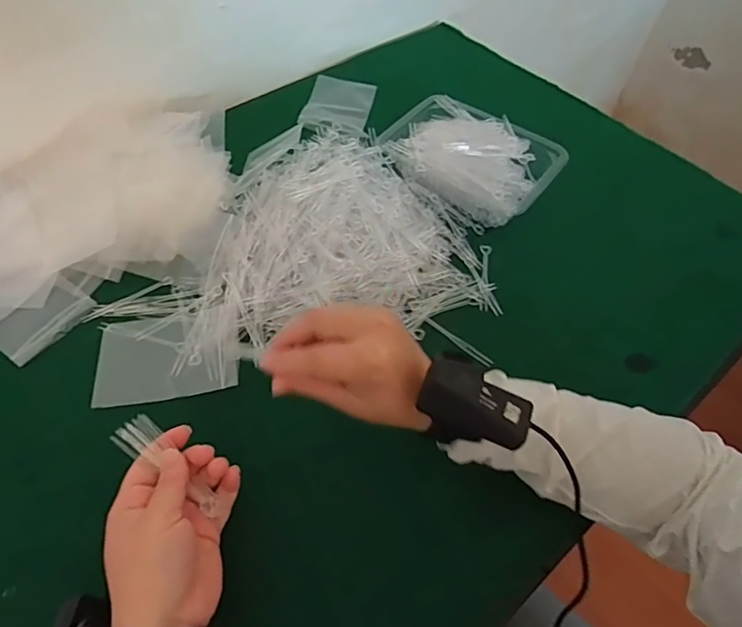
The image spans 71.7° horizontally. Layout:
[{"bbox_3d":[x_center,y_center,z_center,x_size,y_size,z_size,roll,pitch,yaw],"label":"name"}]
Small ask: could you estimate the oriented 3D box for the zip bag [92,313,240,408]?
[{"bbox_3d":[-0.177,0.036,0.452,0.119,0.009,0.086,-7,53,-4],"label":"zip bag"}]

